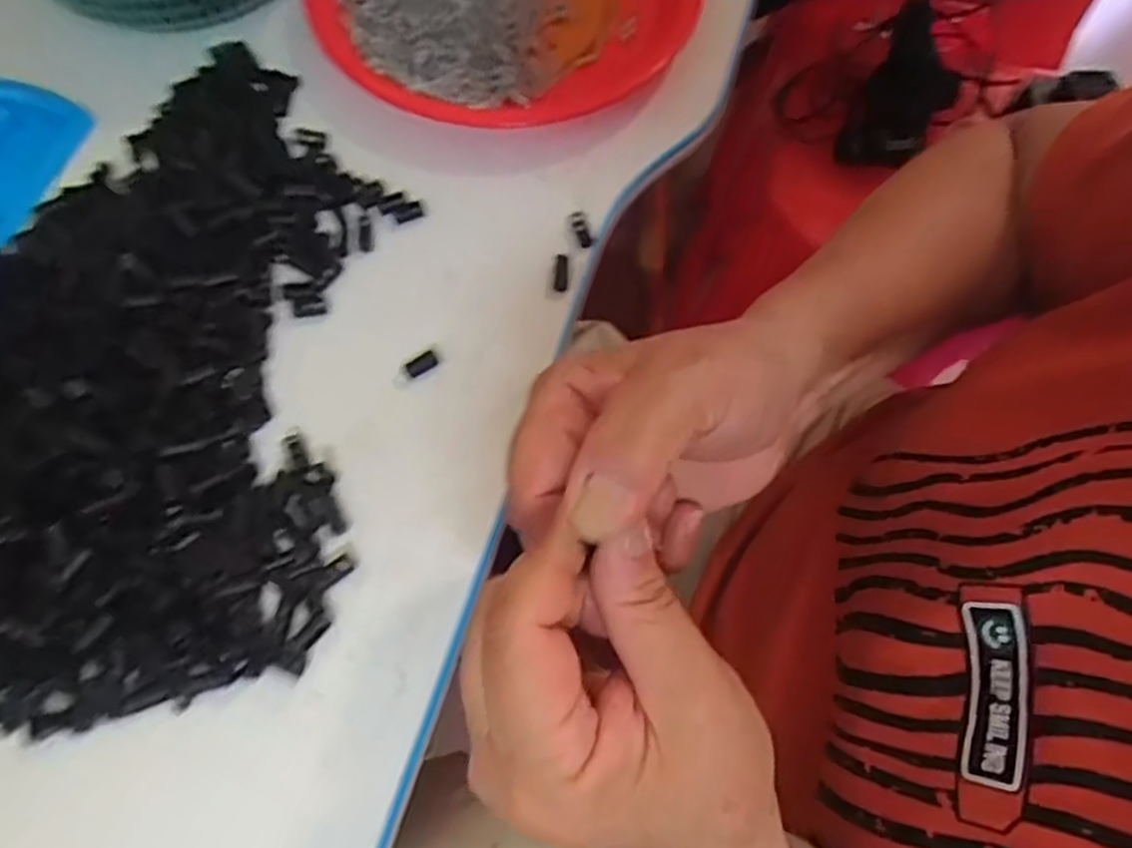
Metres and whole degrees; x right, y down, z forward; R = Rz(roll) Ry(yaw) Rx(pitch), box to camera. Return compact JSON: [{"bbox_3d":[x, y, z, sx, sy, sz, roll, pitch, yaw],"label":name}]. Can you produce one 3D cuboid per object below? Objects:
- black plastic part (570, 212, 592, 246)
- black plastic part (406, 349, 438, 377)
[{"bbox_3d":[0.008,-0.104,0.381,0.008,0.004,0.022,-13,70,-6],"label":"black plastic part"},{"bbox_3d":[-0.071,-0.030,0.351,0.016,0.005,0.008,-29,73,-12],"label":"black plastic part"}]

